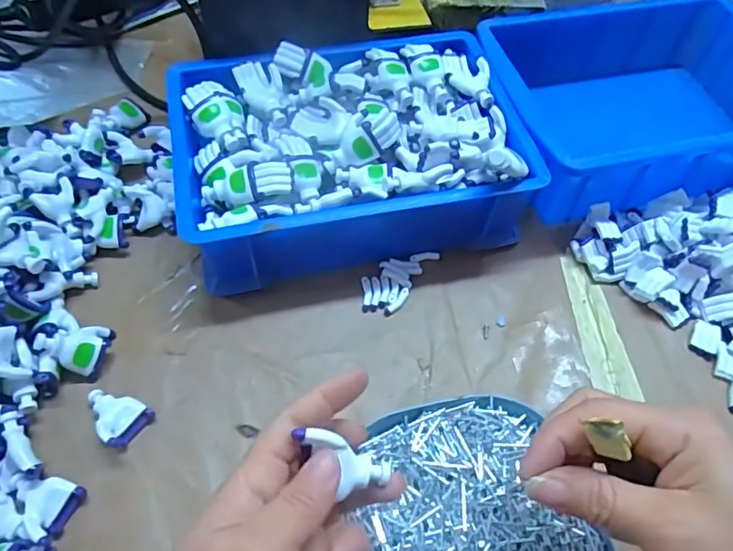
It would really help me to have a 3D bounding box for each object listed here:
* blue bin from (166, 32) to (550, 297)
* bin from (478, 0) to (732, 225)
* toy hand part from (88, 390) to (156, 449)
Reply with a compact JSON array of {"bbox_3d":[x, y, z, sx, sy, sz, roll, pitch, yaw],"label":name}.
[{"bbox_3d":[-0.012,-0.089,0.411,0.242,0.083,0.185,-11,60,-9],"label":"blue bin"},{"bbox_3d":[0.226,-0.144,0.469,0.249,0.083,0.192,-14,60,-11],"label":"bin"},{"bbox_3d":[-0.157,0.083,0.339,0.043,0.019,0.030,34,63,17],"label":"toy hand part"}]

